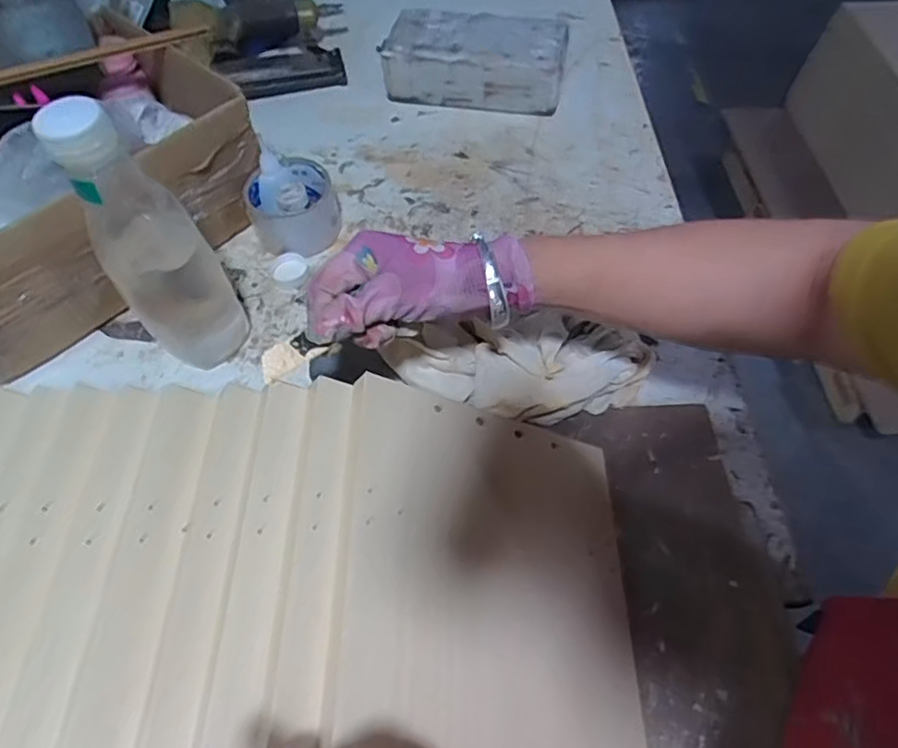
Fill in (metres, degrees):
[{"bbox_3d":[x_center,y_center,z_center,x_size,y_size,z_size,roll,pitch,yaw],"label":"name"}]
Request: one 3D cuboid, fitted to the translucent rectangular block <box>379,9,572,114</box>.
[{"bbox_3d":[0.031,-0.364,0.685,0.209,0.073,0.082,10,58,9],"label":"translucent rectangular block"}]

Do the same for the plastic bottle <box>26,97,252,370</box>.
[{"bbox_3d":[-0.213,-0.090,0.427,0.069,0.218,0.058,-26,59,-14],"label":"plastic bottle"}]

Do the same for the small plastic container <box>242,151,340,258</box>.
[{"bbox_3d":[-0.154,-0.166,0.577,0.085,0.063,0.088,-21,58,-11],"label":"small plastic container"}]

